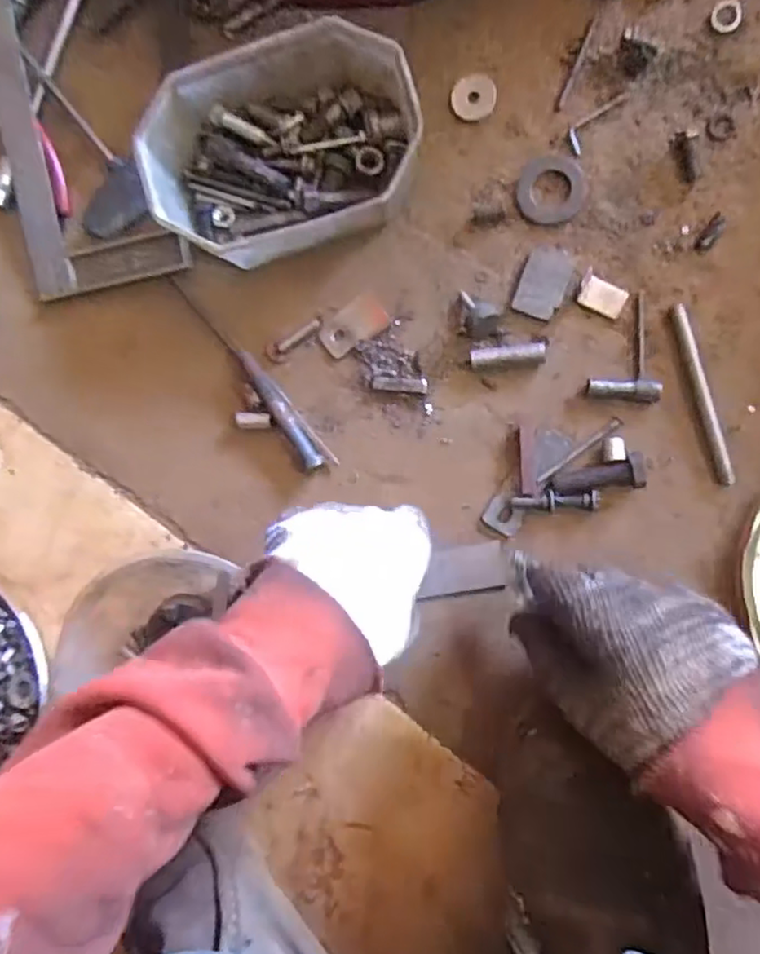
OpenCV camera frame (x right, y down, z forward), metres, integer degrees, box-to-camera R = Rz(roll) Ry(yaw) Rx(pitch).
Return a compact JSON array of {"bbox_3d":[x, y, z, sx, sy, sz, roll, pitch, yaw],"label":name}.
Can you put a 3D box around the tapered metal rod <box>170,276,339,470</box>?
[{"bbox_3d":[-0.093,-0.075,0.467,0.017,0.013,0.172,-38,85,7],"label":"tapered metal rod"}]

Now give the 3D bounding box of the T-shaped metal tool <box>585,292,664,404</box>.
[{"bbox_3d":[0.168,-0.088,0.442,0.047,0.013,0.072,6,92,9],"label":"T-shaped metal tool"}]

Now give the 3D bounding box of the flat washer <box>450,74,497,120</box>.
[{"bbox_3d":[0.066,-0.265,0.455,0.031,0.004,0.032,4,93,-2],"label":"flat washer"}]

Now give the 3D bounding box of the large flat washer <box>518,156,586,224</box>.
[{"bbox_3d":[0.119,-0.199,0.452,0.044,0.005,0.044,0,91,9],"label":"large flat washer"}]

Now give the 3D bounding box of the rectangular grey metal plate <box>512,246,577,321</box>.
[{"bbox_3d":[0.115,-0.136,0.454,0.032,0.009,0.048,19,98,7],"label":"rectangular grey metal plate"}]

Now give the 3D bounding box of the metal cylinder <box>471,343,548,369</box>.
[{"bbox_3d":[0.089,-0.084,0.454,0.051,0.013,0.013,-6,90,9],"label":"metal cylinder"}]

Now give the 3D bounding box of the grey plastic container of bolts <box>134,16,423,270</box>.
[{"bbox_3d":[-0.064,-0.222,0.443,0.183,0.055,0.132,-14,89,9],"label":"grey plastic container of bolts"}]

